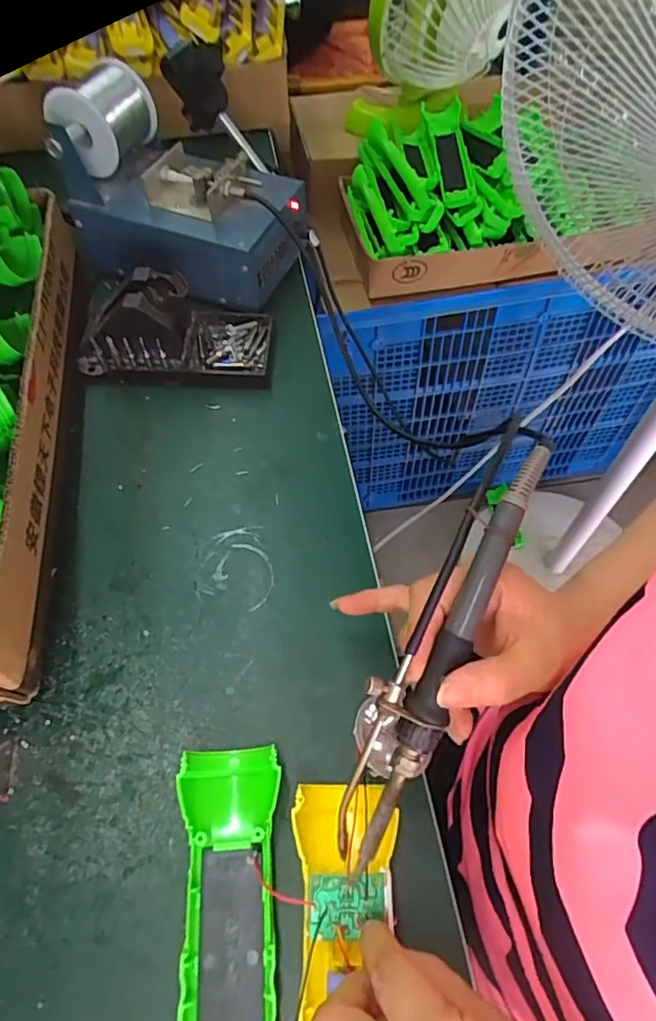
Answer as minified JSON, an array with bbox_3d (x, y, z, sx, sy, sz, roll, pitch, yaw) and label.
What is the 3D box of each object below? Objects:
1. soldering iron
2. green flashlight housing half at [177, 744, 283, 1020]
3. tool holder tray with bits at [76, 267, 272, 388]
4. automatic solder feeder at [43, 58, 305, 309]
[{"bbox_3d":[0.048,0.057,0.248,0.033,0.018,0.202,23,87,14],"label":"soldering iron"},{"bbox_3d":[-0.048,0.201,0.264,0.049,0.027,0.160,-1,58,-1],"label":"green flashlight housing half"},{"bbox_3d":[-0.118,-0.153,0.454,0.137,0.073,0.084,0,58,0],"label":"tool holder tray with bits"},{"bbox_3d":[-0.122,-0.279,0.491,0.191,0.112,0.118,18,60,11],"label":"automatic solder feeder"}]

